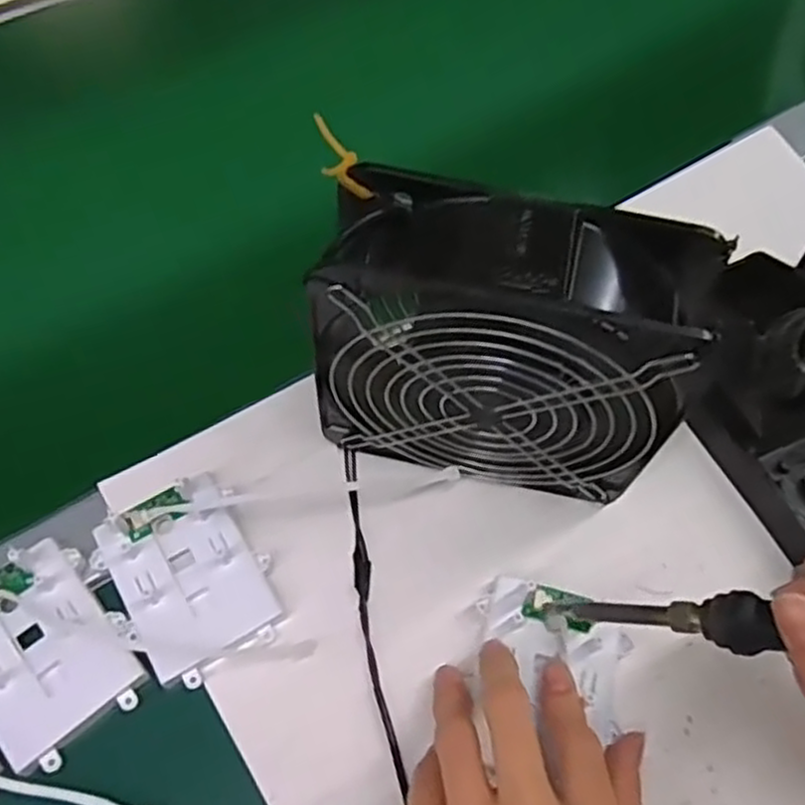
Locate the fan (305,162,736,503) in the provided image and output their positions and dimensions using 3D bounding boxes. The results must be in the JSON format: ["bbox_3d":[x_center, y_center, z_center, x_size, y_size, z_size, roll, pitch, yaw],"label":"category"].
[{"bbox_3d":[0.039,-0.019,0.329,0.147,0.154,0.062,9,60,3],"label":"fan"}]

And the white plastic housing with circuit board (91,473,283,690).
[{"bbox_3d":[-0.097,0.079,0.346,0.062,0.018,0.081,-30,65,-18],"label":"white plastic housing with circuit board"}]

